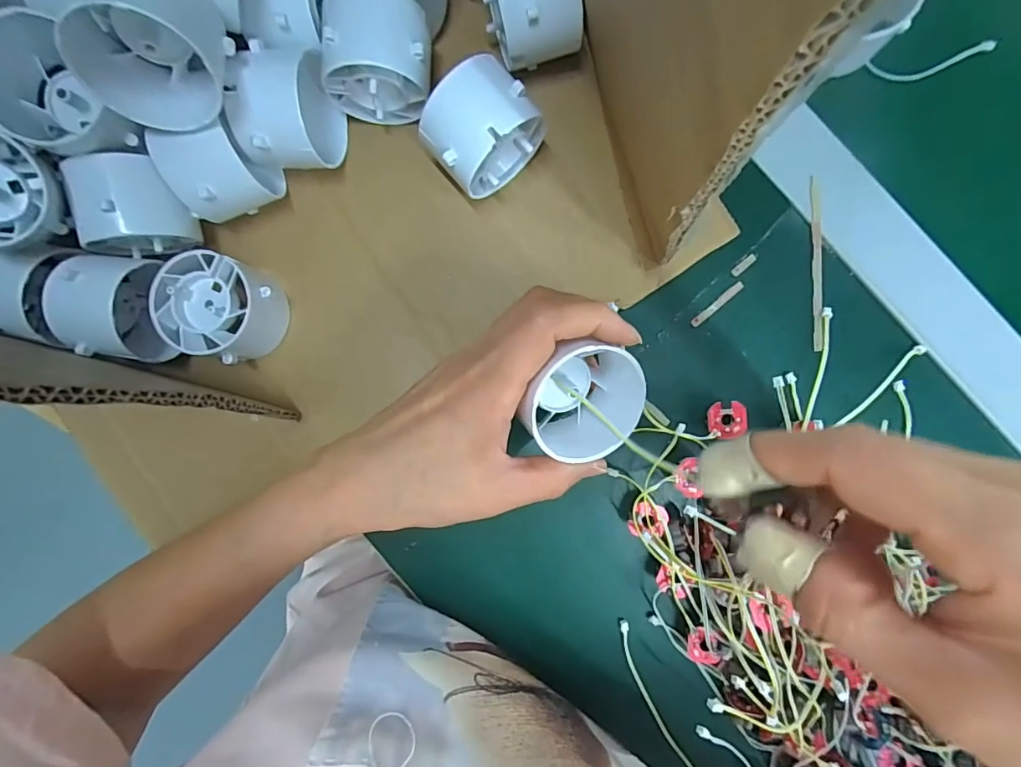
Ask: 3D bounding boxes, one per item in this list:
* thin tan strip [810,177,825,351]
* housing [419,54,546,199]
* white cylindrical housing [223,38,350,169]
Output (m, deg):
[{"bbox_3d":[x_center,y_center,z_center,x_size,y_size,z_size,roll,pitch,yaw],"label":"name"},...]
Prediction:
[{"bbox_3d":[0.162,-0.062,0.251,0.005,0.004,0.088,-3,95,5],"label":"thin tan strip"},{"bbox_3d":[-0.013,-0.116,0.226,0.049,0.053,0.038,-38,91,7],"label":"housing"},{"bbox_3d":[-0.102,-0.127,0.228,0.043,0.051,0.051,3,94,0],"label":"white cylindrical housing"}]

